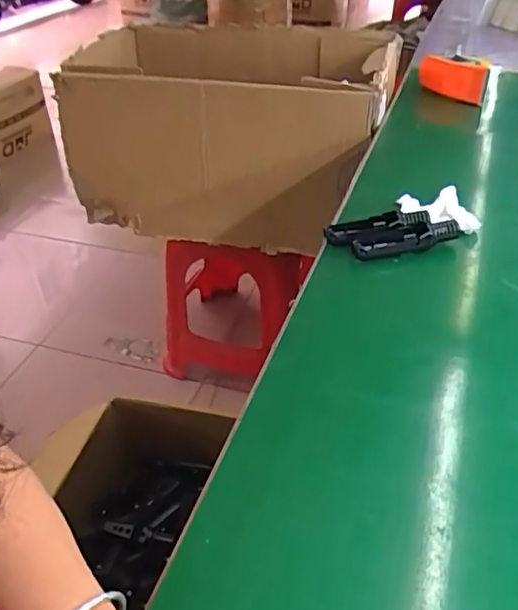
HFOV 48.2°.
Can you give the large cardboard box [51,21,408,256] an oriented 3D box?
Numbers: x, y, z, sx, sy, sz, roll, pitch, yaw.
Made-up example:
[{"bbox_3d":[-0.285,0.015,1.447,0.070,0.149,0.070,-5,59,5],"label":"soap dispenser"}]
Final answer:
[{"bbox_3d":[-0.052,-0.366,1.247,0.629,0.327,0.413,9,40,13],"label":"large cardboard box"}]

